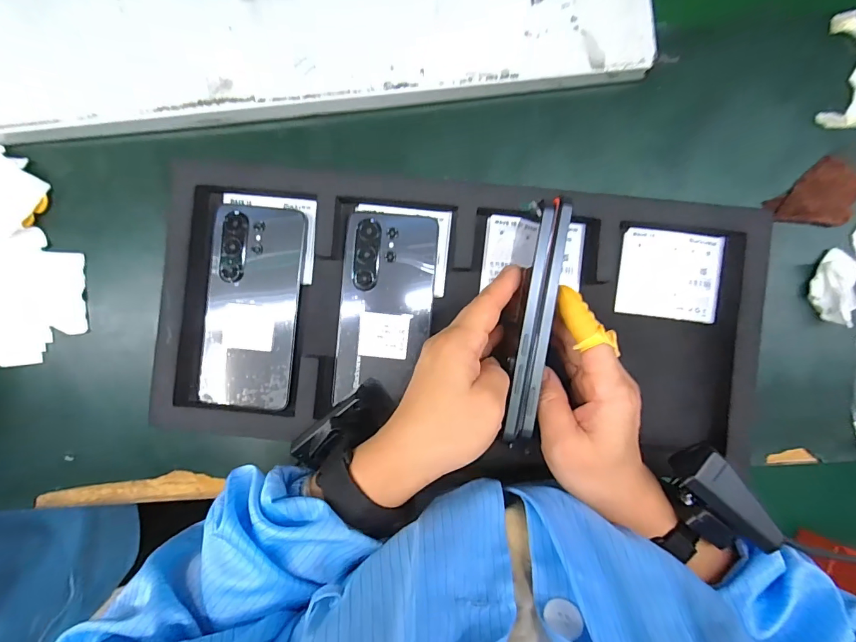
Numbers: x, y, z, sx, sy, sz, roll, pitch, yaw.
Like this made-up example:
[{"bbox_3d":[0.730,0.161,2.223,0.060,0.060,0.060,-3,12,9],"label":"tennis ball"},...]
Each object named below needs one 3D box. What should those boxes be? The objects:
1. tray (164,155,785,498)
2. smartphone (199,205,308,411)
[{"bbox_3d":[0.023,0.000,0.347,0.474,0.031,0.225,6,91,1],"label":"tray"},{"bbox_3d":[-0.148,-0.012,0.351,0.077,0.005,0.167,5,91,1],"label":"smartphone"}]

